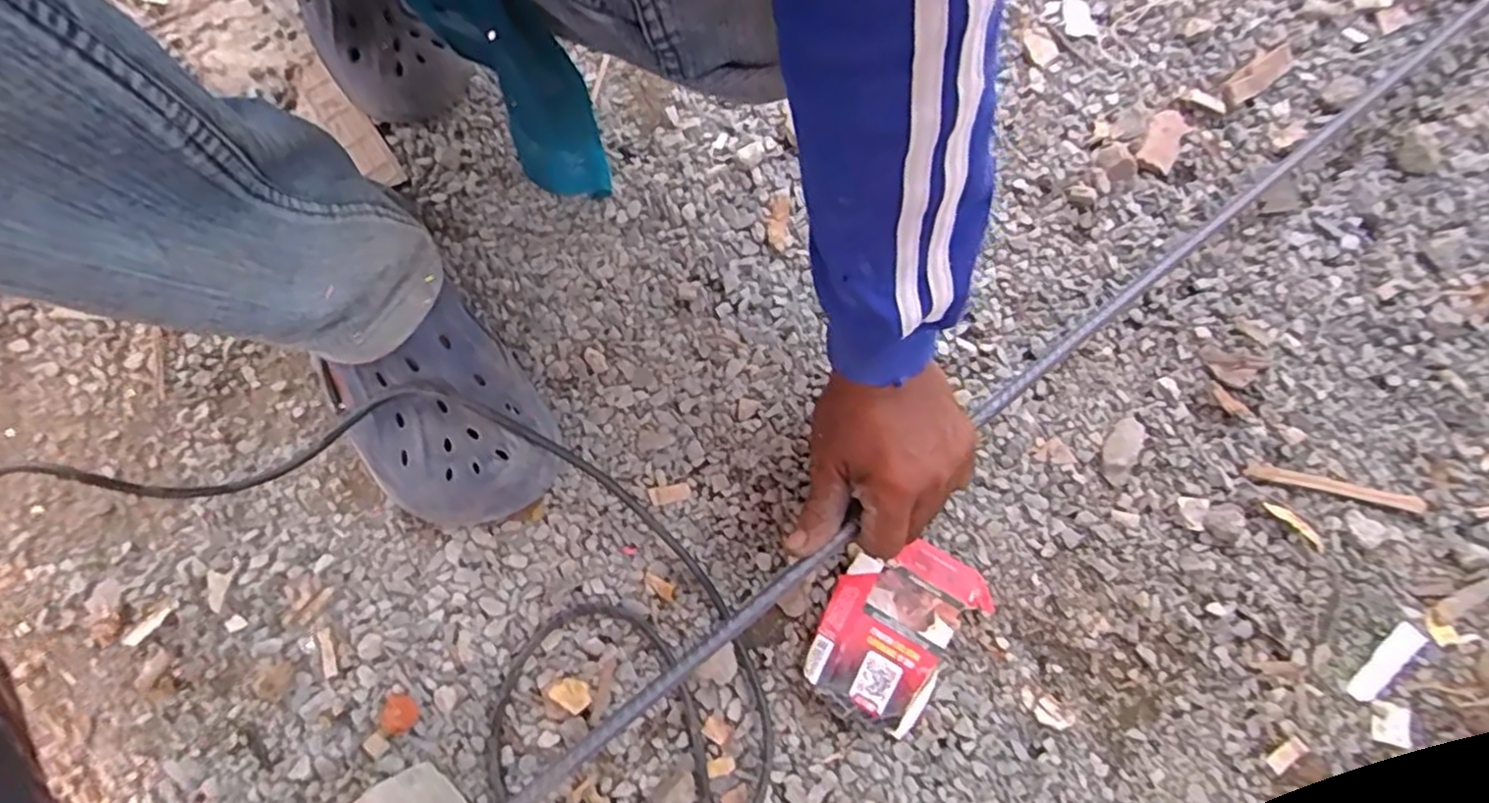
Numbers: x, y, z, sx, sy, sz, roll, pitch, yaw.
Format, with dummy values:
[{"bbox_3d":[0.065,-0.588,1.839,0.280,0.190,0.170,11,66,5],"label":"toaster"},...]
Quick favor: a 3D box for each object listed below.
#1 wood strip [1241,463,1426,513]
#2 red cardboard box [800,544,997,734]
[{"bbox_3d":[0.388,0.056,0.486,0.120,0.004,0.011,12,74,3],"label":"wood strip"},{"bbox_3d":[0.091,0.139,0.457,0.081,0.018,0.115,39,77,10],"label":"red cardboard box"}]

